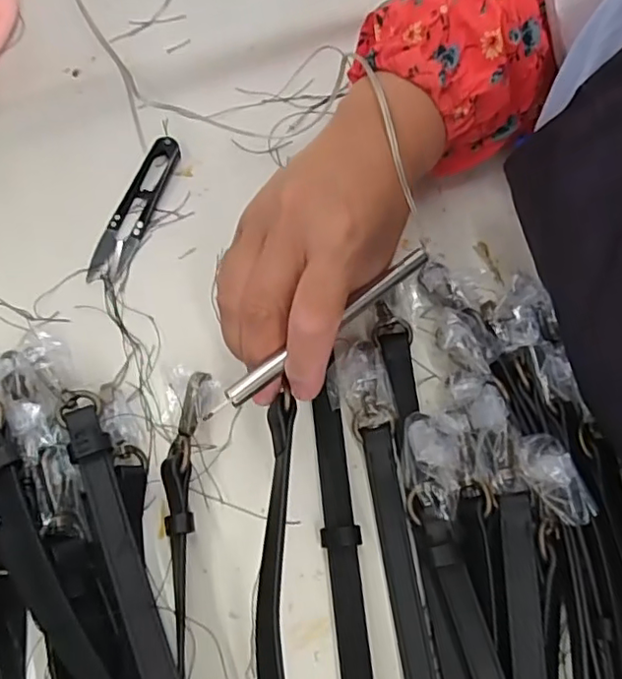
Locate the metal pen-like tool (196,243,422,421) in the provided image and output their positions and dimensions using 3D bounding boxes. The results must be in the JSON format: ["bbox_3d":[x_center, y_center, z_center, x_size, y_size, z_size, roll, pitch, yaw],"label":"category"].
[{"bbox_3d":[0.006,-0.005,0.279,0.136,0.005,0.008,-37,76,-18],"label":"metal pen-like tool"}]

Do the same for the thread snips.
[{"bbox_3d":[-0.109,-0.081,0.363,0.023,0.013,0.099,19,71,6],"label":"thread snips"}]

